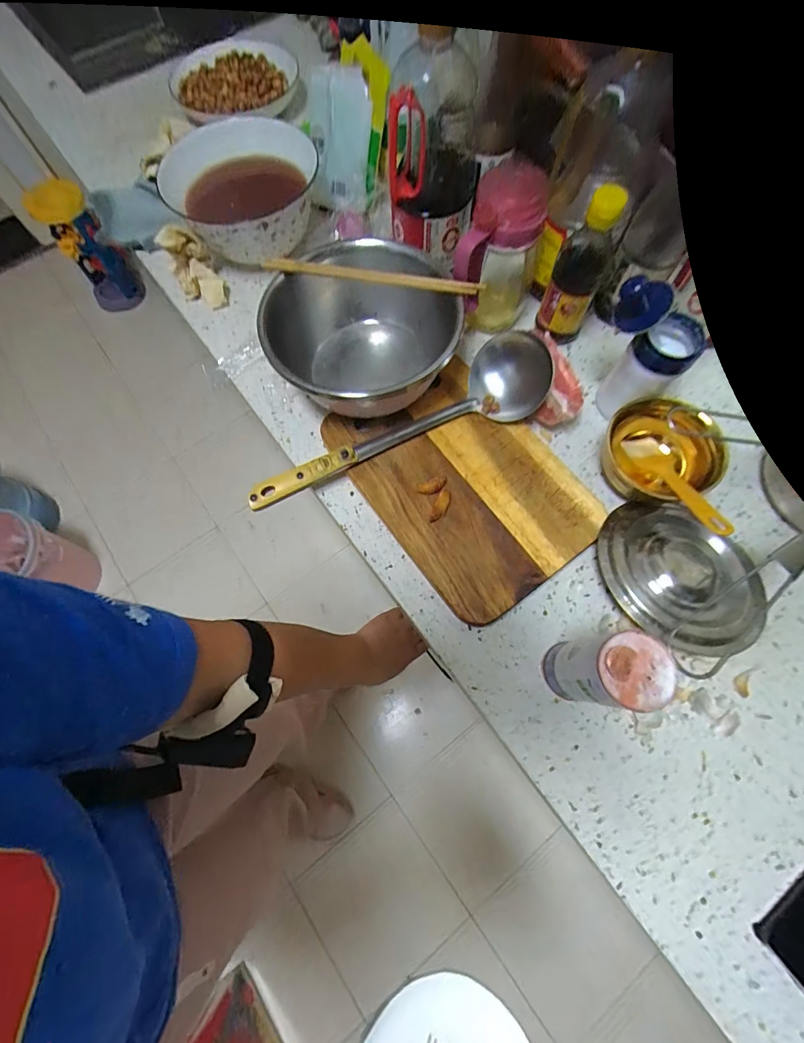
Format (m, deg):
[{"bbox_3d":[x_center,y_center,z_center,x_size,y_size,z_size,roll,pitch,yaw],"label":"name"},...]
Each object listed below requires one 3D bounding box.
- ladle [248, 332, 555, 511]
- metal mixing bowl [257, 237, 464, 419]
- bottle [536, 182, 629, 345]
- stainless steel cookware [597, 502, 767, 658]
[{"bbox_3d":[-0.011,-0.112,0.457,0.343,0.070,0.088,-19,72,-7],"label":"ladle"},{"bbox_3d":[-0.044,-0.197,0.477,0.195,0.111,0.193,0,71,0],"label":"metal mixing bowl"},{"bbox_3d":[0.196,-0.273,0.467,0.059,0.161,0.049,23,72,8],"label":"bottle"},{"bbox_3d":[0.274,0.051,0.424,0.135,0.030,0.155,-43,76,-13],"label":"stainless steel cookware"}]

